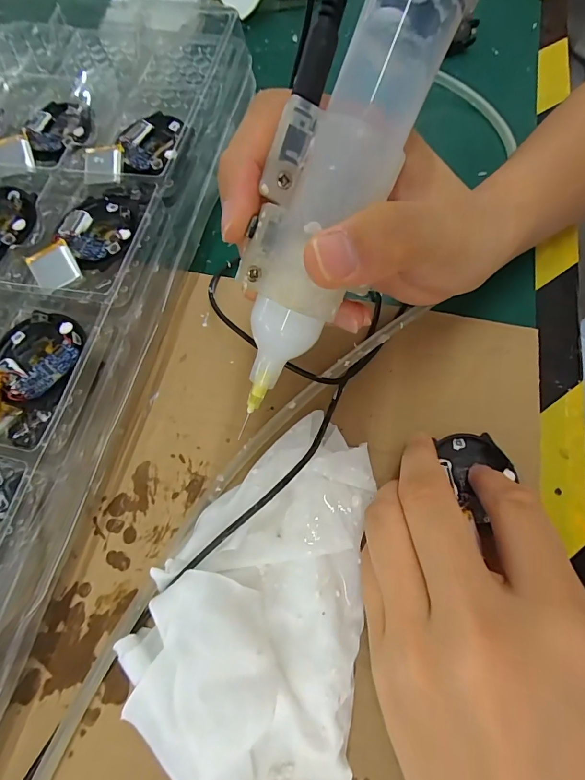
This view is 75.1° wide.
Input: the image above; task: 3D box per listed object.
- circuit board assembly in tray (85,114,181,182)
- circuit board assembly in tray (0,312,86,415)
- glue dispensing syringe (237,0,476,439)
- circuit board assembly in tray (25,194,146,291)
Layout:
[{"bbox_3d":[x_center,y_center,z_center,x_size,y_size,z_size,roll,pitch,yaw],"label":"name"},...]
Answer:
[{"bbox_3d":[-0.087,-0.134,0.210,0.052,0.010,0.046,-8,69,-2],"label":"circuit board assembly in tray"},{"bbox_3d":[-0.117,-0.010,0.164,0.043,0.010,0.055,25,71,11],"label":"circuit board assembly in tray"},{"bbox_3d":[0.010,-0.058,0.111,0.033,0.025,0.144,32,112,13],"label":"glue dispensing syringe"},{"bbox_3d":[-0.100,-0.076,0.187,0.038,0.010,0.064,23,71,10],"label":"circuit board assembly in tray"}]

